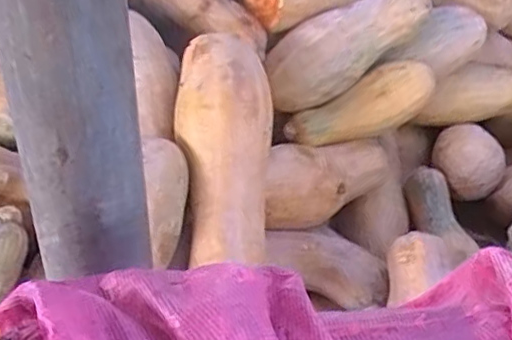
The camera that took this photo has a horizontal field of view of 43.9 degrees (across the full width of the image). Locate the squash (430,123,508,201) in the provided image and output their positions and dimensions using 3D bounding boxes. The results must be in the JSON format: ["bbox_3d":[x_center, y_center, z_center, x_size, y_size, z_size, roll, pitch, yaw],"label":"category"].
[{"bbox_3d":[0.385,-0.013,1.157,0.126,0.103,0.124,12,34,18],"label":"squash"}]

